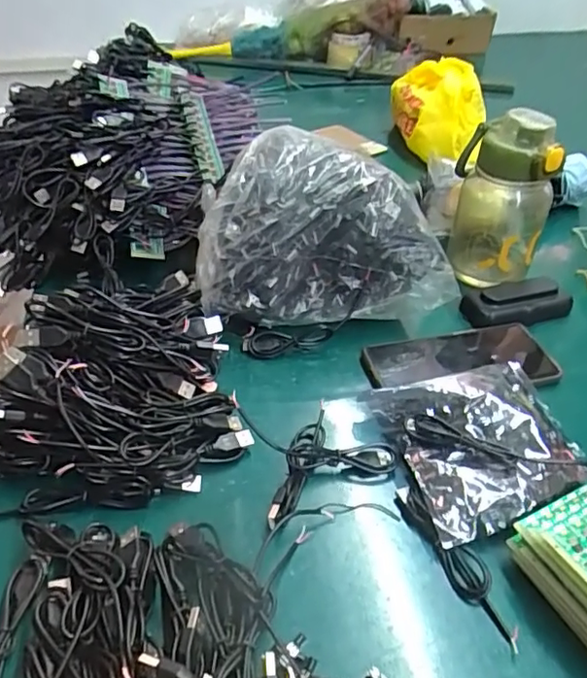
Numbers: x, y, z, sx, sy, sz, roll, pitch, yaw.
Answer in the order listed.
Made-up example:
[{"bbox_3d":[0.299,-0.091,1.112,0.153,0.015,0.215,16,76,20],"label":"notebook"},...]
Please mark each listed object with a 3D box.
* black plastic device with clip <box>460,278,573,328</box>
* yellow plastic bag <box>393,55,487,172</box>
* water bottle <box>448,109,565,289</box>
[{"bbox_3d":[0.228,-0.035,0.570,0.107,0.035,0.040,-4,40,-9],"label":"black plastic device with clip"},{"bbox_3d":[0.214,-0.344,0.854,0.111,0.108,0.137,-1,41,-1],"label":"yellow plastic bag"},{"bbox_3d":[0.208,-0.129,0.582,0.094,0.192,0.102,18,41,17],"label":"water bottle"}]

